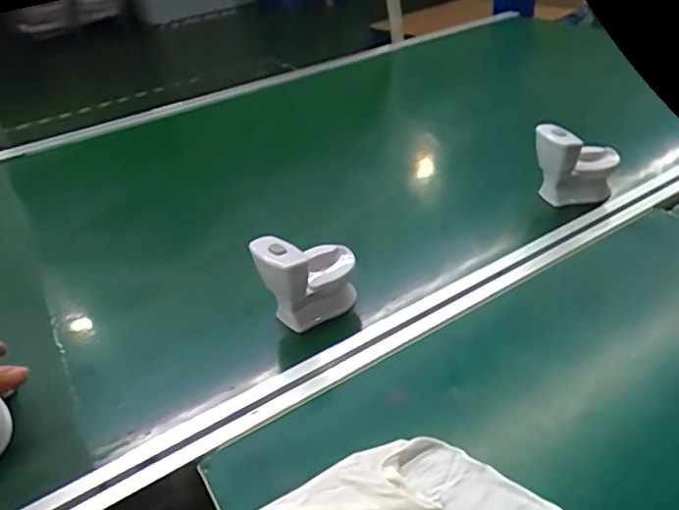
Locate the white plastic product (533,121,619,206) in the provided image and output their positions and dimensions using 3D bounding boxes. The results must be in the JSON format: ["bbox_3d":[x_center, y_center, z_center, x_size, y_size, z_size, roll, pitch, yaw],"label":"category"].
[{"bbox_3d":[0.301,-0.119,0.700,0.096,0.093,0.073,9,38,22],"label":"white plastic product"}]

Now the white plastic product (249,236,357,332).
[{"bbox_3d":[-0.031,0.019,0.563,0.098,0.097,0.046,-28,40,-26],"label":"white plastic product"}]

